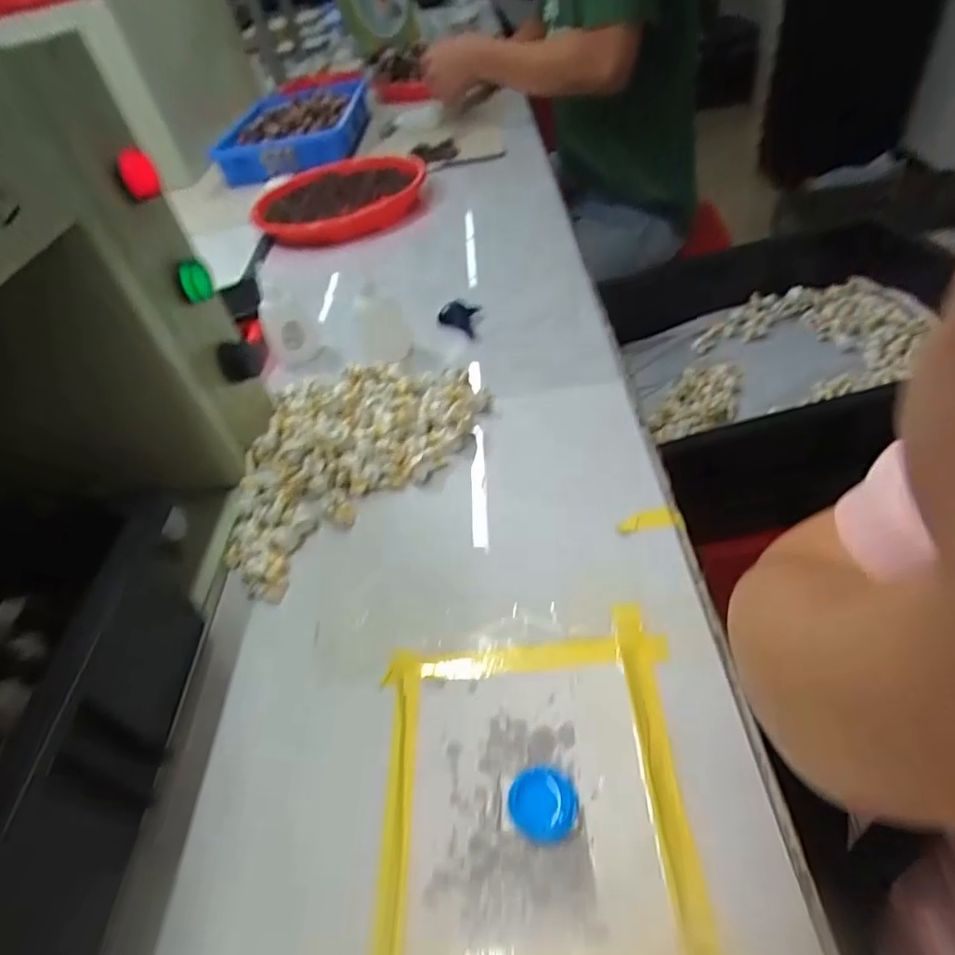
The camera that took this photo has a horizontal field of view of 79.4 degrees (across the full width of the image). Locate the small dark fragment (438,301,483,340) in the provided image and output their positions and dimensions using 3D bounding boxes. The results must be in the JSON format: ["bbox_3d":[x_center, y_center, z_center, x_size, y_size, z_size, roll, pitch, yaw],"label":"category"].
[{"bbox_3d":[-0.018,-0.160,0.573,0.043,0.036,0.022,-8,44,6],"label":"small dark fragment"}]

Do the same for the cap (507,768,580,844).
[{"bbox_3d":[0.029,0.144,0.255,0.030,0.005,0.029,-7,44,7],"label":"cap"}]

